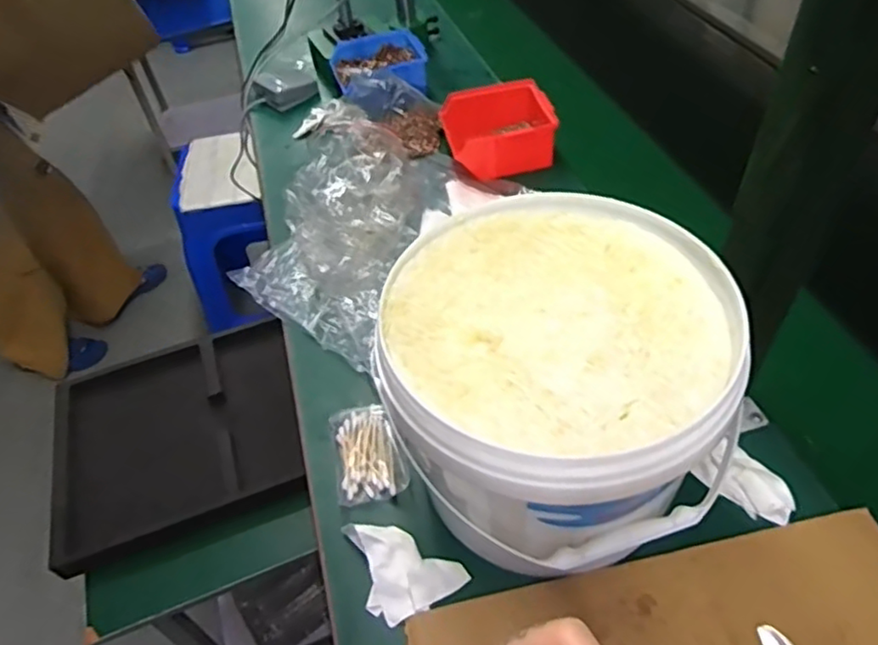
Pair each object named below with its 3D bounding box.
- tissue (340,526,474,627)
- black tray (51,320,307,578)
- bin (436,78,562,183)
[{"bbox_3d":[-0.034,0.185,0.470,0.091,0.018,0.062,25,55,27],"label":"tissue"},{"bbox_3d":[-0.361,0.142,0.862,0.325,0.028,0.301,-18,48,-9],"label":"black tray"},{"bbox_3d":[0.076,-0.252,0.827,0.135,0.057,0.134,-8,47,0],"label":"bin"}]

